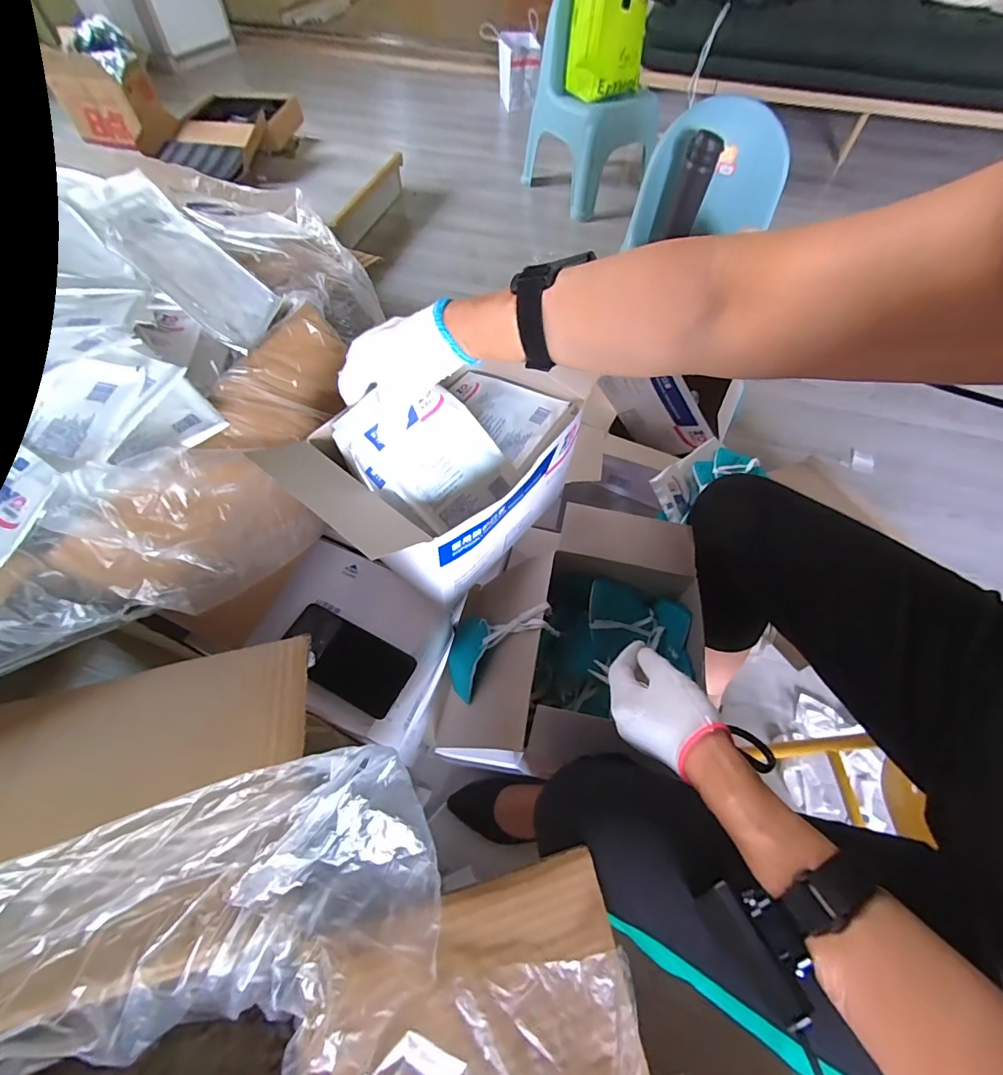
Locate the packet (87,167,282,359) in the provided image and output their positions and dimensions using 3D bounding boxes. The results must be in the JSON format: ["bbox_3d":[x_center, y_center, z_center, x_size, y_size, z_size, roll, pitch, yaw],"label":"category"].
[{"bbox_3d":[-0.347,-0.303,0.517,0.013,0.176,0.130,-27,42,31],"label":"packet"}]

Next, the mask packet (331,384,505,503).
[{"bbox_3d":[-0.075,-0.098,0.486,0.150,0.021,0.125,40,74,-20],"label":"mask packet"}]

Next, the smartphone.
[{"bbox_3d":[-0.185,0.142,0.546,0.158,0.014,0.075,25,62,13],"label":"smartphone"}]

